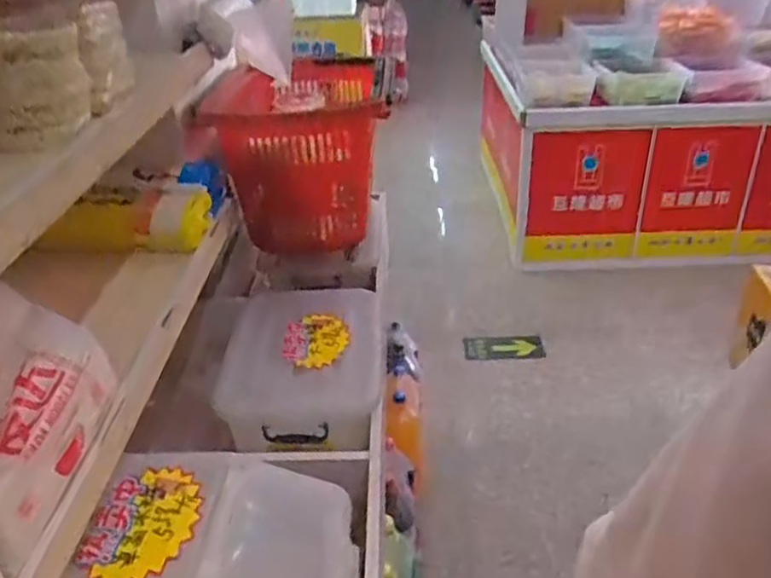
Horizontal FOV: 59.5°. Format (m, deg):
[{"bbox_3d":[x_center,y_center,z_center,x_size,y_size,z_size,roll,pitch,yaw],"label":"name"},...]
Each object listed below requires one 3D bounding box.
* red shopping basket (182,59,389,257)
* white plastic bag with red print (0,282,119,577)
[{"bbox_3d":[-0.160,-0.264,1.324,0.333,0.304,0.407,1,30,5],"label":"red shopping basket"},{"bbox_3d":[-0.335,0.107,0.594,0.100,0.126,0.234,-1,30,3],"label":"white plastic bag with red print"}]

